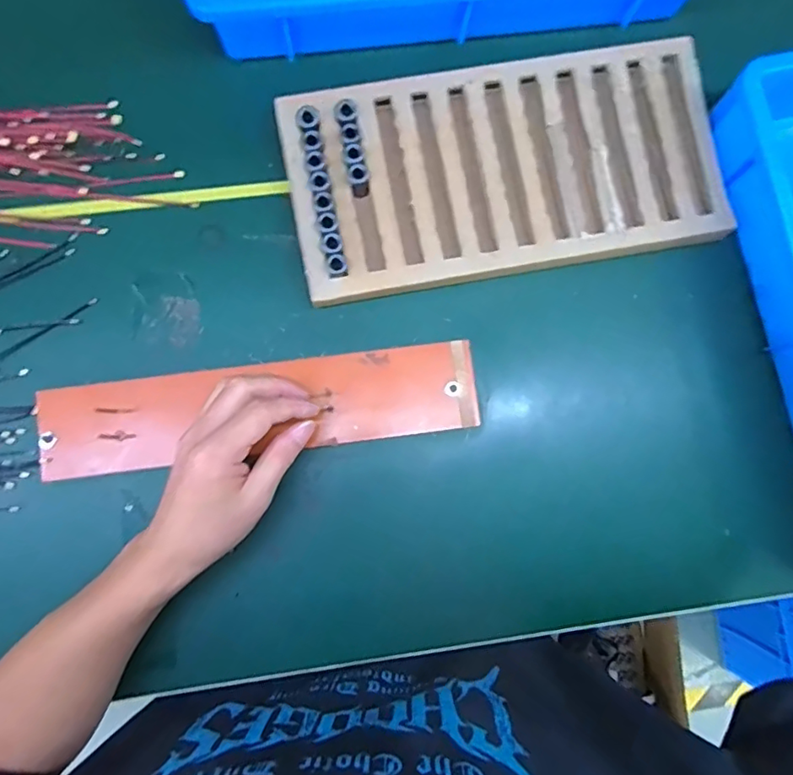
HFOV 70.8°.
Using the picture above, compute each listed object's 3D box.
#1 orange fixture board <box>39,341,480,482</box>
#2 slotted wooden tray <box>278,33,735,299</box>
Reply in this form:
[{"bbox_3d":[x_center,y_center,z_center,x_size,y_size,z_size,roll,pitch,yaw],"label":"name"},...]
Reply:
[{"bbox_3d":[-0.105,0.017,0.449,0.338,0.013,0.071,-7,78,-4],"label":"orange fixture board"},{"bbox_3d":[0.092,-0.189,0.468,0.358,0.031,0.177,-10,79,-2],"label":"slotted wooden tray"}]

